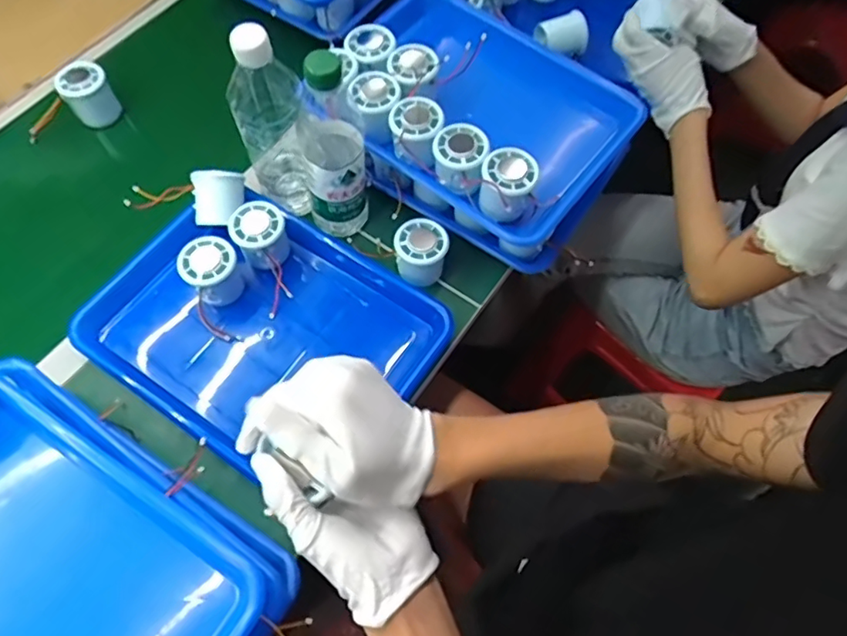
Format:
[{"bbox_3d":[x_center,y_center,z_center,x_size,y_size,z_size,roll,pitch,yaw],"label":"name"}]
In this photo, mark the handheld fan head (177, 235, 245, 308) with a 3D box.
[{"bbox_3d":[-0.222,-0.051,0.600,0.055,0.042,0.056,0,65,0],"label":"handheld fan head"}]

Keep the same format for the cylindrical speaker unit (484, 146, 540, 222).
[{"bbox_3d":[0.085,-0.131,0.575,0.051,0.054,0.060,11,66,5],"label":"cylindrical speaker unit"}]

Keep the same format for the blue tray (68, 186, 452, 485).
[{"bbox_3d":[-0.165,0.011,0.606,0.319,0.052,0.243,34,70,15],"label":"blue tray"}]

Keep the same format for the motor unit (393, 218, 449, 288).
[{"bbox_3d":[-0.002,-0.071,0.623,0.055,0.055,0.050,-7,66,-3],"label":"motor unit"}]

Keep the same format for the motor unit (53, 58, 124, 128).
[{"bbox_3d":[-0.429,-0.287,0.727,0.057,0.061,0.060,-37,70,-15],"label":"motor unit"}]

